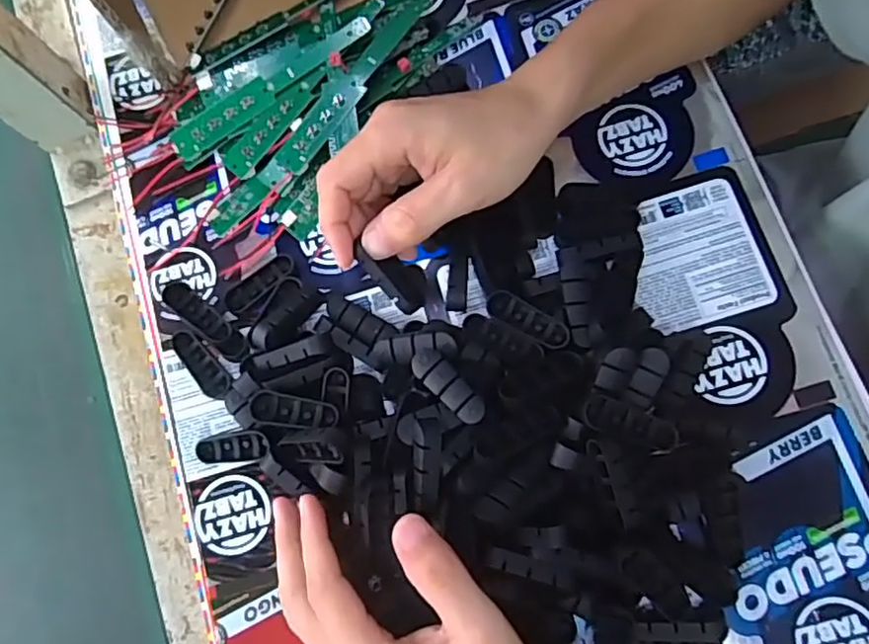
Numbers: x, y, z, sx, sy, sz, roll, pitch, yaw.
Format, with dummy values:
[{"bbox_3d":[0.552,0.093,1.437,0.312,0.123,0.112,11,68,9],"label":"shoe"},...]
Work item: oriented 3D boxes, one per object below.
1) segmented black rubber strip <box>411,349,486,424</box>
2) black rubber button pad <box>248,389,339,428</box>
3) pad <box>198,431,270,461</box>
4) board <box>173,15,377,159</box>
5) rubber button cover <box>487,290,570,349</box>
[{"bbox_3d":[0.007,0.033,0.322,0.015,0.006,0.047,-43,69,-7],"label":"segmented black rubber strip"},{"bbox_3d":[-0.075,0.046,0.339,0.047,0.007,0.020,6,64,4],"label":"black rubber button pad"},{"bbox_3d":[-0.112,0.070,0.354,0.045,0.007,0.016,-11,79,15],"label":"pad"},{"bbox_3d":[-0.103,-0.147,0.393,0.140,0.004,0.020,-33,92,2],"label":"board"},{"bbox_3d":[0.051,-0.001,0.346,0.047,0.012,0.016,31,82,12],"label":"rubber button cover"}]

